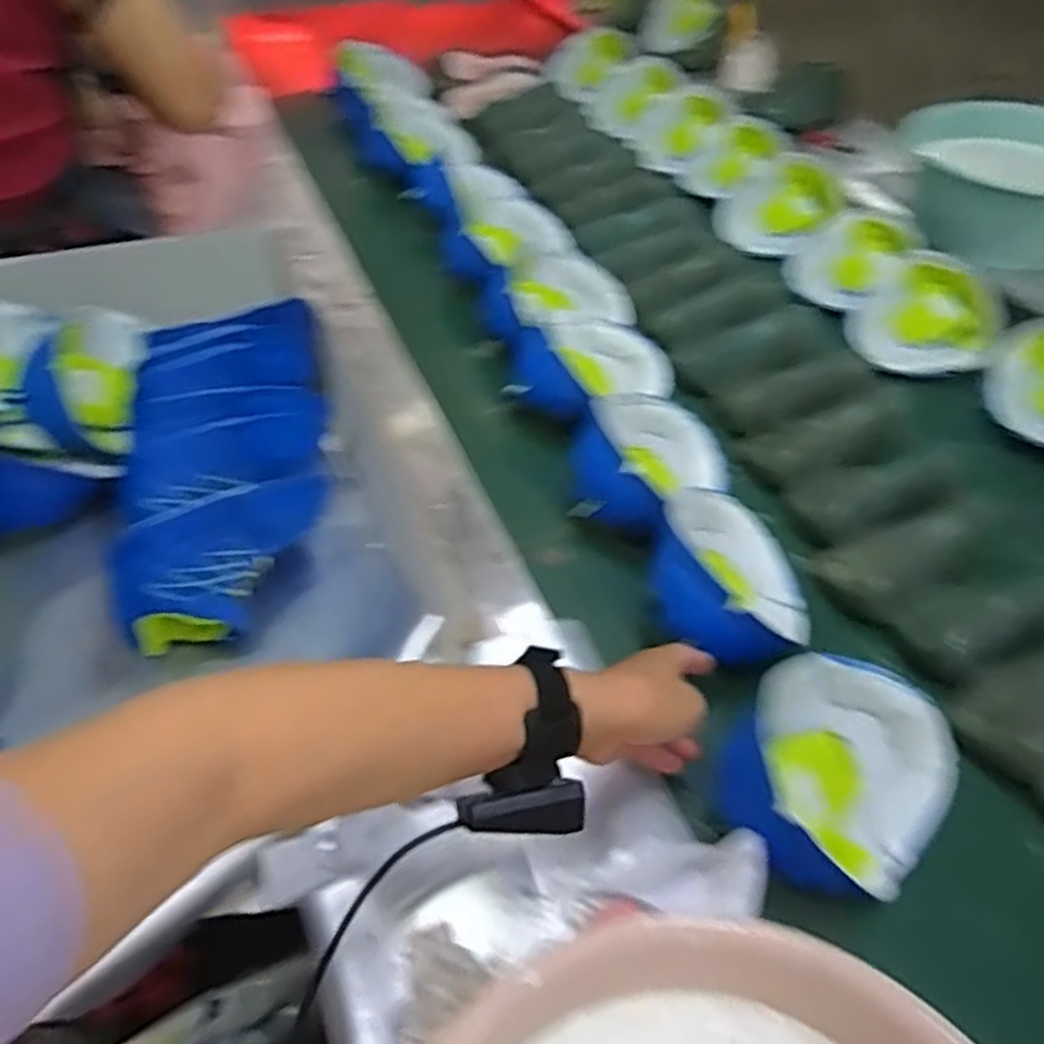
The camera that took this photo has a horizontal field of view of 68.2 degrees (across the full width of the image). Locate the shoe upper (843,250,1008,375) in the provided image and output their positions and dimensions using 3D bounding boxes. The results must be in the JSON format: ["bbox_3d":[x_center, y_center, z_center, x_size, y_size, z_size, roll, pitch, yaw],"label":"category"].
[{"bbox_3d":[0.487,-0.244,0.932,0.169,0.071,0.193,23,53,19],"label":"shoe upper"}]

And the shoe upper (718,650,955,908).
[{"bbox_3d":[0.223,0.165,0.532,0.136,0.074,0.183,37,58,27],"label":"shoe upper"}]

